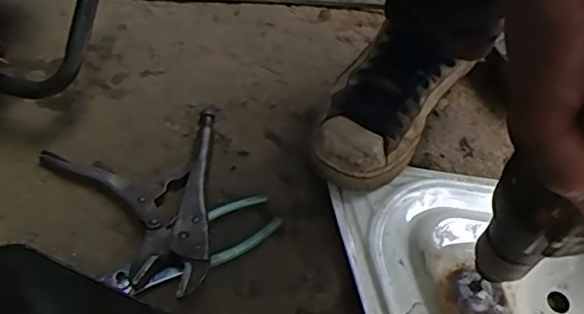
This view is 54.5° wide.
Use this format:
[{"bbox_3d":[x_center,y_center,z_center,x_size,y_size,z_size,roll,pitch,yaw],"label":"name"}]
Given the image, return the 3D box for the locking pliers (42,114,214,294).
[{"bbox_3d":[-0.133,0.047,0.546,0.167,0.033,0.199,-20,58,-16],"label":"locking pliers"}]

